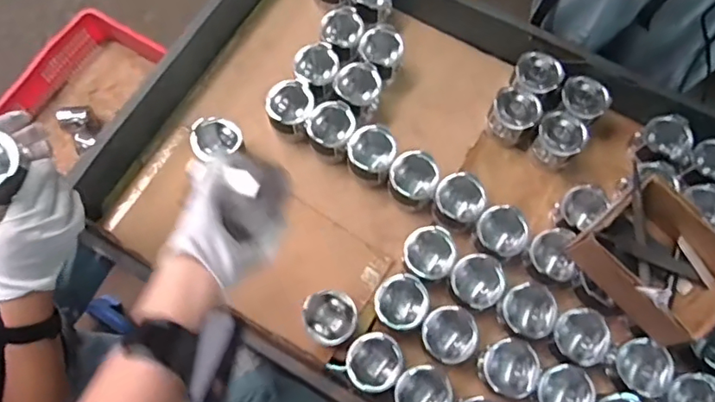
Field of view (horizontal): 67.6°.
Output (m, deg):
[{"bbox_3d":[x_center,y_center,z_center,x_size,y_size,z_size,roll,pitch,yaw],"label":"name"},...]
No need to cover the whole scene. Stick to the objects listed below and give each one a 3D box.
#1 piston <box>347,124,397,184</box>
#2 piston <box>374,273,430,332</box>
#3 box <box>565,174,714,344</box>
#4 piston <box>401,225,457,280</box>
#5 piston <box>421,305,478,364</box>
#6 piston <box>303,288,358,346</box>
[{"bbox_3d":[0.024,-0.083,0.934,0.079,0.061,0.080,18,73,6],"label":"piston"},{"bbox_3d":[0.070,0.165,0.857,0.083,0.063,0.082,0,72,0],"label":"piston"},{"bbox_3d":[0.444,0.088,0.790,0.153,0.108,0.196,-39,76,-12],"label":"box"},{"bbox_3d":[0.116,0.090,0.881,0.076,0.074,0.078,0,72,0],"label":"piston"},{"bbox_3d":[0.141,0.209,0.828,0.080,0.054,0.083,8,72,3],"label":"piston"},{"bbox_3d":[-0.041,0.185,0.844,0.079,0.077,0.084,0,72,0],"label":"piston"}]

